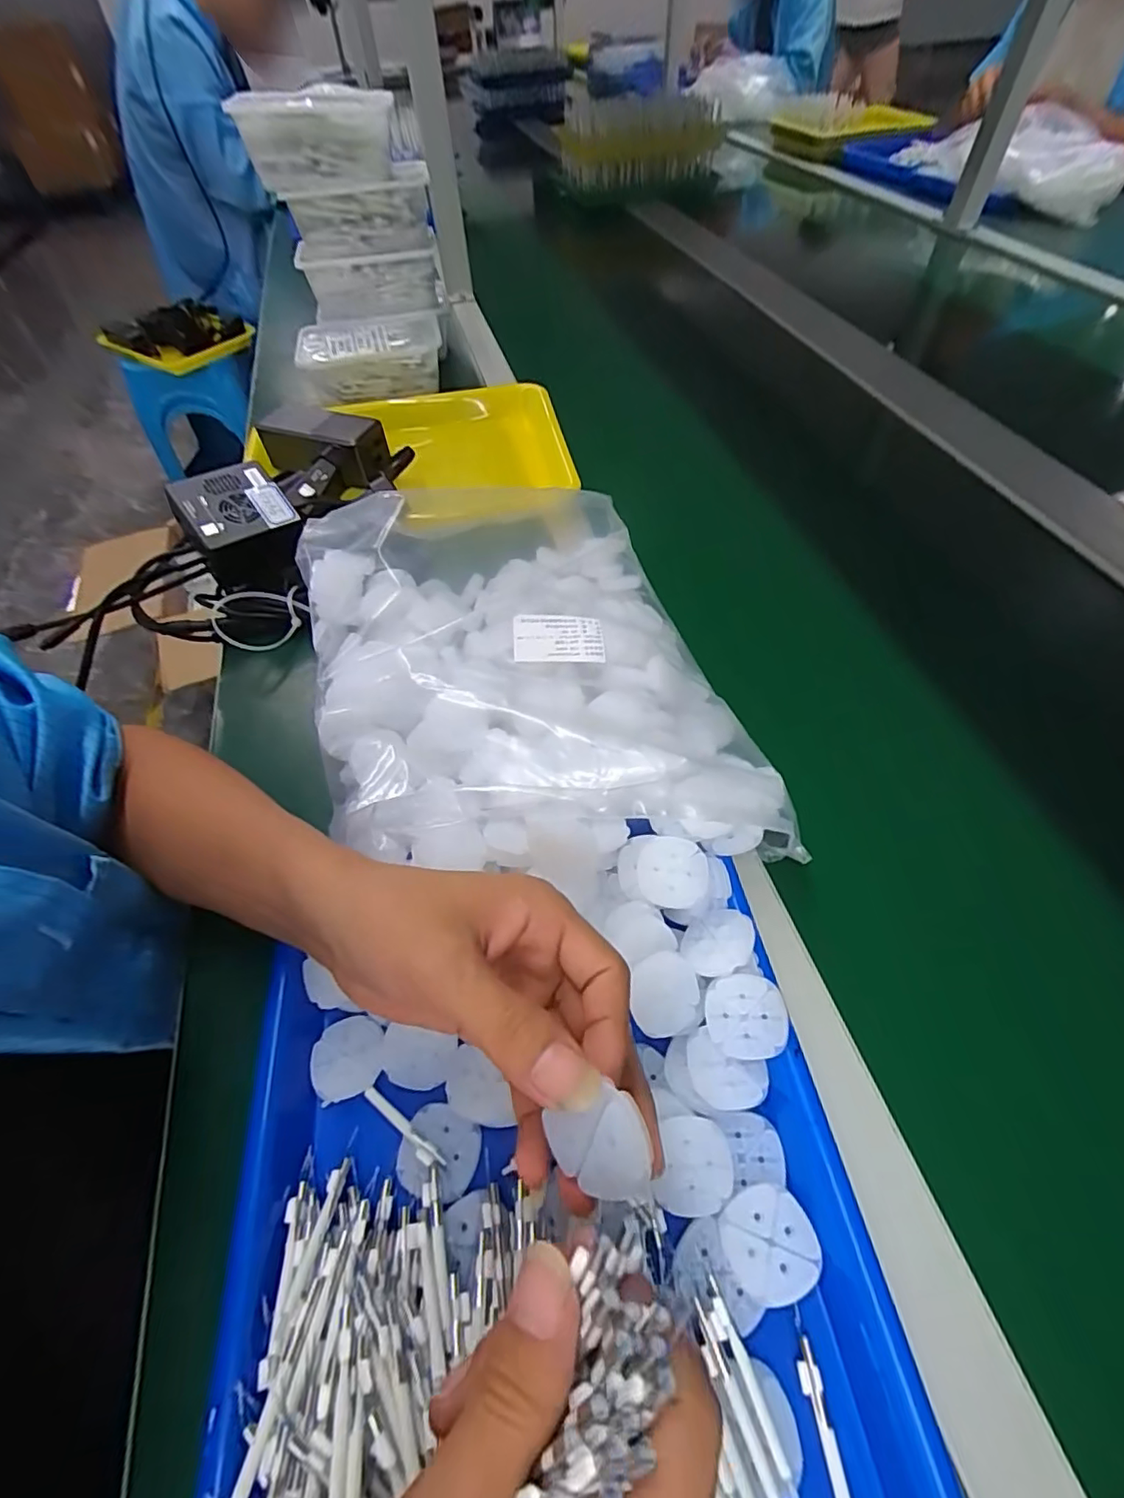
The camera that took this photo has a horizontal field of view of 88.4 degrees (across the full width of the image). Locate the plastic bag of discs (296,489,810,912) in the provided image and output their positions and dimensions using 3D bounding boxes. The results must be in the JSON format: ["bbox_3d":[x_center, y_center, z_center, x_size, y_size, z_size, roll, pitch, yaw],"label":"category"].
[{"bbox_3d":[-0.032,-0.061,0.387,0.260,0.075,0.355,-17,55,-9],"label":"plastic bag of discs"}]

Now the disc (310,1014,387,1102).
[{"bbox_3d":[-0.106,0.151,0.285,0.036,0.004,0.035,-1,54,2],"label":"disc"}]

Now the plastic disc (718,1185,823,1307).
[{"bbox_3d":[0.083,0.200,0.234,0.036,0.006,0.035,-5,52,6],"label":"plastic disc"}]

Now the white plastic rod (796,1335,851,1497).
[{"bbox_3d":[0.096,0.251,0.204,0.008,0.004,0.060,-8,54,-3],"label":"white plastic rod"}]

